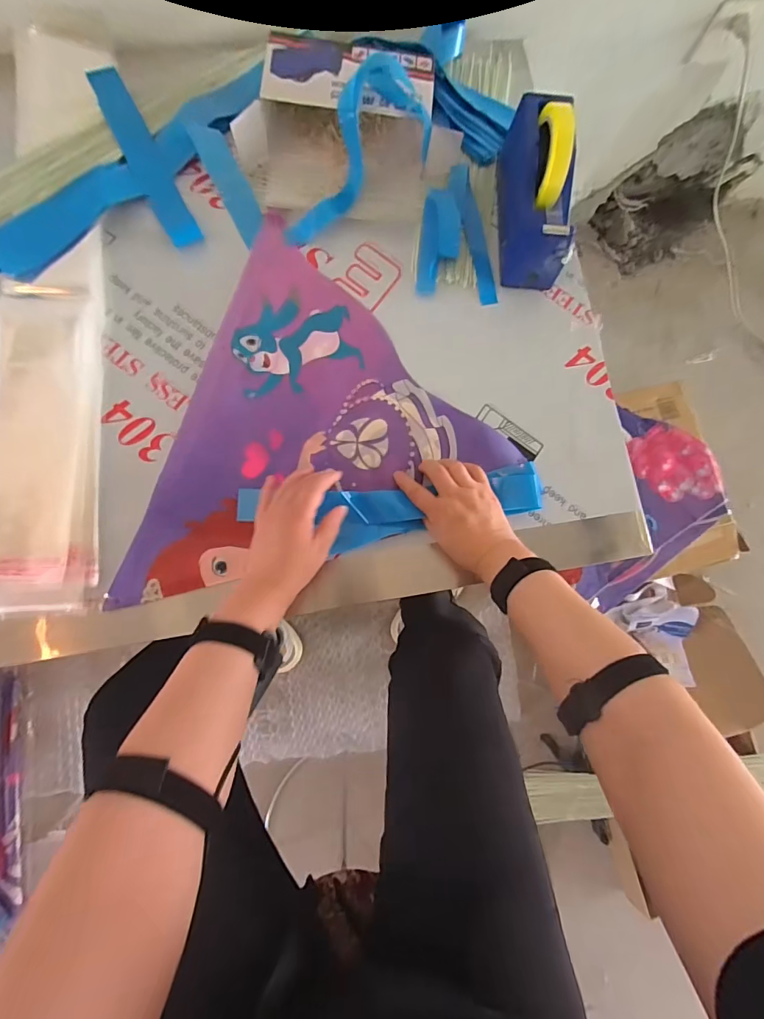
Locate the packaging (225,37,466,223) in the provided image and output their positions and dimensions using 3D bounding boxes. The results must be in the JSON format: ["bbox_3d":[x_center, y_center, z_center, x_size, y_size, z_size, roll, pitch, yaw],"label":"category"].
[{"bbox_3d":[-0.039,-0.487,0.588,0.279,0.073,0.170,8,83,-4],"label":"packaging"}]

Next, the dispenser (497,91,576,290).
[{"bbox_3d":[0.195,-0.401,0.570,0.069,0.124,0.203,-3,84,-5],"label":"dispenser"}]

